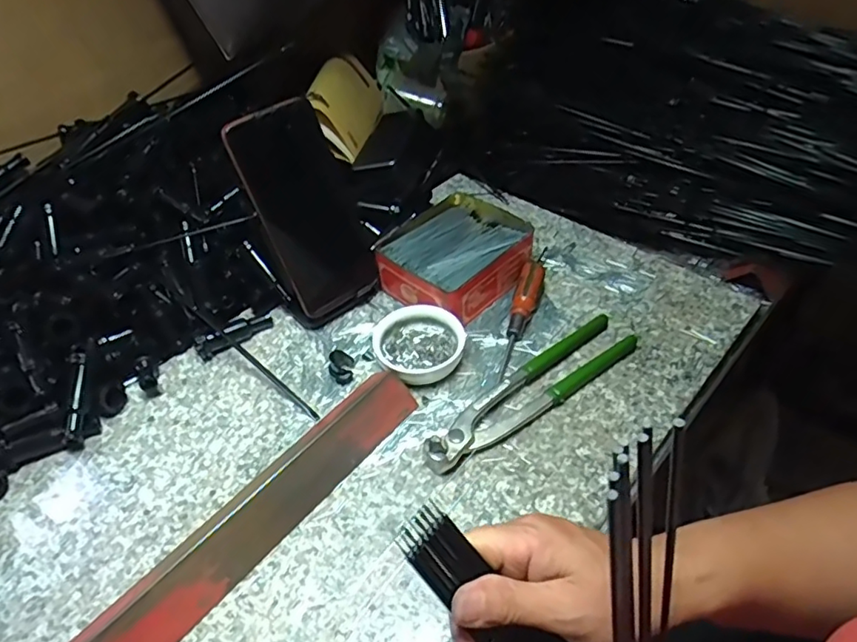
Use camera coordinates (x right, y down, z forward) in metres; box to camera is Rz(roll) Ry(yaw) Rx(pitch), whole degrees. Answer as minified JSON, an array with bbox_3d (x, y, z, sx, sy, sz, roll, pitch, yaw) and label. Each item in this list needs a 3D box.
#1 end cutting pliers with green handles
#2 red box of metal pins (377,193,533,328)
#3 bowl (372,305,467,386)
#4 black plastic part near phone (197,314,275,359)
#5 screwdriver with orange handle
[{"bbox_3d":[0.079,0.049,0.443,0.200,0.017,0.045,-31,51,-23],"label":"end cutting pliers with green handles"},{"bbox_3d":[0.024,-0.059,0.532,0.109,0.043,0.130,31,55,30],"label":"red box of metal pins"},{"bbox_3d":[-0.007,0.021,0.470,0.071,0.027,0.065,-2,45,2],"label":"bowl"},{"bbox_3d":[-0.167,0.010,0.500,0.067,0.018,0.016,-27,49,-21],"label":"black plastic part near phone"},{"bbox_3d":[0.079,-0.003,0.489,0.020,0.024,0.122,10,47,14],"label":"screwdriver with orange handle"}]

